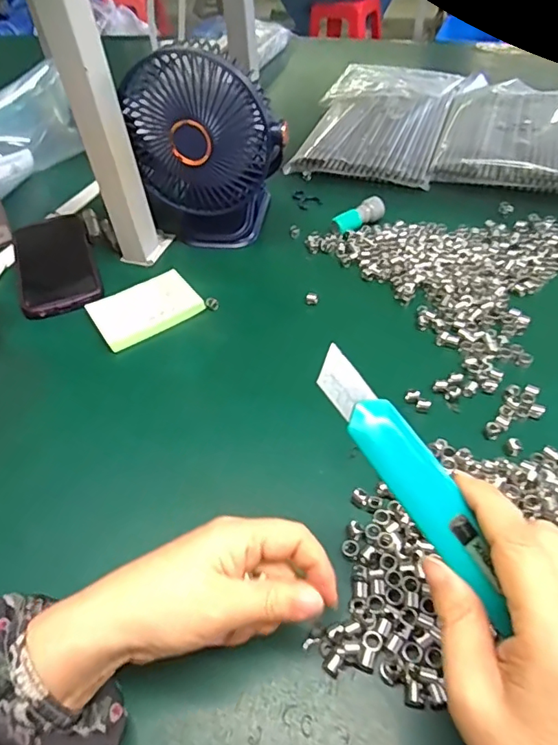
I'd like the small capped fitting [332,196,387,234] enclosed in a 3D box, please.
[{"bbox_3d":[0.089,-0.174,0.564,0.060,0.020,0.022,-29,50,-20],"label":"small capped fitting"}]

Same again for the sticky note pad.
[{"bbox_3d":[-0.127,-0.061,0.488,0.096,0.016,0.062,-29,50,-21],"label":"sticky note pad"}]

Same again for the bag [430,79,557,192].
[{"bbox_3d":[0.322,-0.329,0.692,0.181,0.024,0.300,13,49,17],"label":"bag"}]

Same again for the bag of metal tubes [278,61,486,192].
[{"bbox_3d":[0.148,-0.373,0.743,0.221,0.041,0.354,17,51,21],"label":"bag of metal tubes"}]

